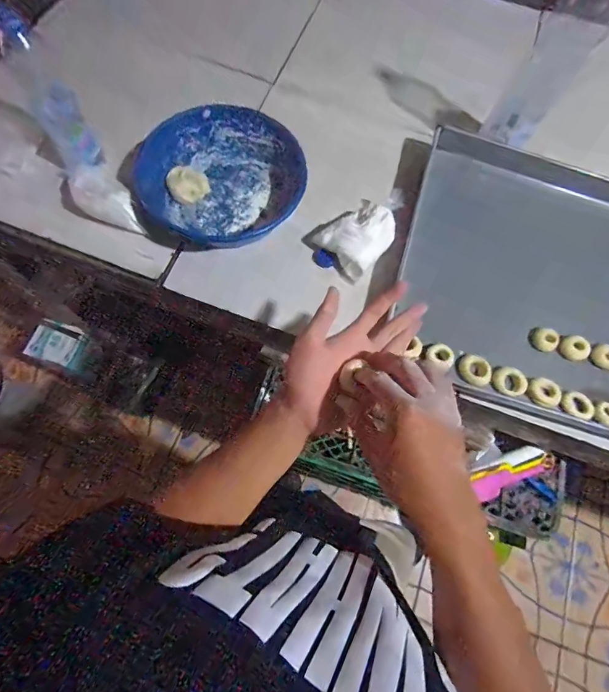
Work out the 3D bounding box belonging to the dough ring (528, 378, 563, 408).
[{"bbox_3d":[0.372,0.071,0.583,0.045,0.016,0.040,32,73,8],"label":"dough ring"}]

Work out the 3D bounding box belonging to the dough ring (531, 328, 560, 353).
[{"bbox_3d":[0.394,-0.011,0.616,0.034,0.022,0.038,-35,76,-13],"label":"dough ring"}]

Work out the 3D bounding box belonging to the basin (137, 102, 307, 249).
[{"bbox_3d":[-0.140,-0.281,0.636,0.268,0.080,0.221,-39,77,-14],"label":"basin"}]

